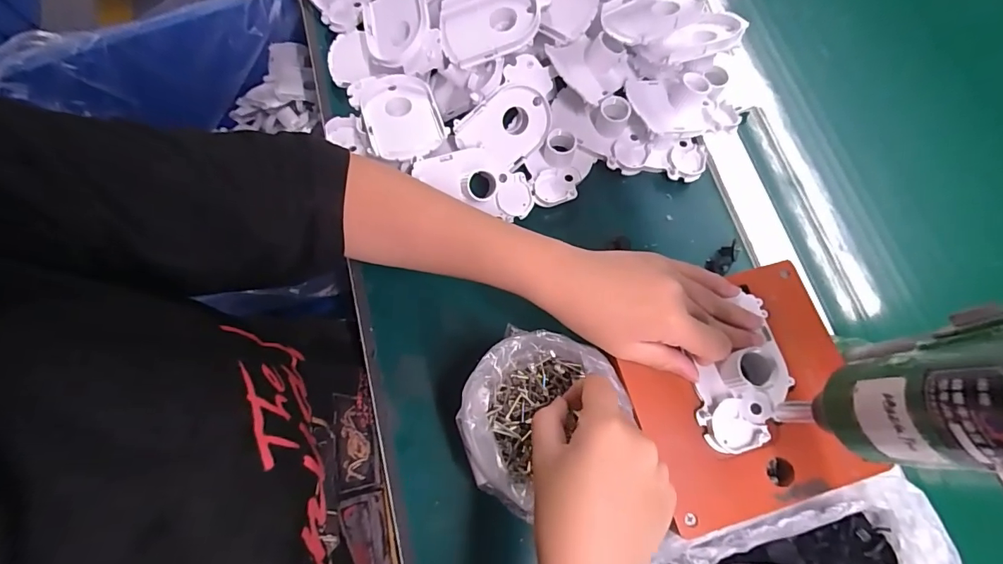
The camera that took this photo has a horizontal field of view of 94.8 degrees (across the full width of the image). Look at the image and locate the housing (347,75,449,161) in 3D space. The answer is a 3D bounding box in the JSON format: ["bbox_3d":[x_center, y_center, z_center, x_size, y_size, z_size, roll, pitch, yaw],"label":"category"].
[{"bbox_3d":[-0.092,-0.151,0.408,0.069,0.015,0.099,-22,74,-7],"label":"housing"}]

